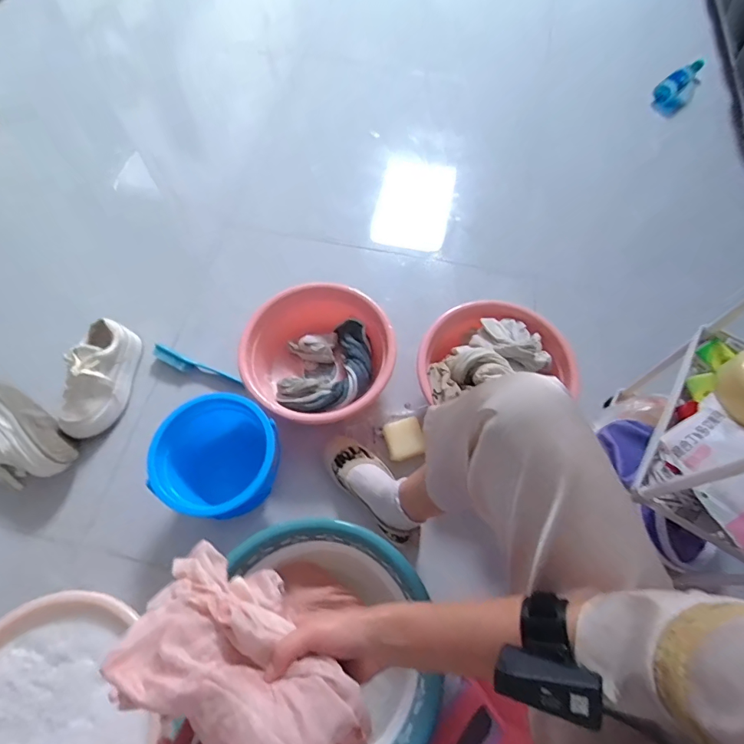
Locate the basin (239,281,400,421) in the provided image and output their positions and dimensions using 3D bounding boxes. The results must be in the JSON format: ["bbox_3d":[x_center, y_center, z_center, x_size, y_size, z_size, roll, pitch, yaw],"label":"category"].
[{"bbox_3d":[-0.110,-0.031,0.923,0.302,0.108,0.281,0,65,0],"label":"basin"}]

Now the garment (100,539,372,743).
[{"bbox_3d":[-0.115,0.262,0.402,0.234,0.115,0.119,24,67,11],"label":"garment"}]

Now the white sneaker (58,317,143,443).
[{"bbox_3d":[-0.555,0.014,0.896,0.088,0.120,0.236,8,65,4],"label":"white sneaker"}]

